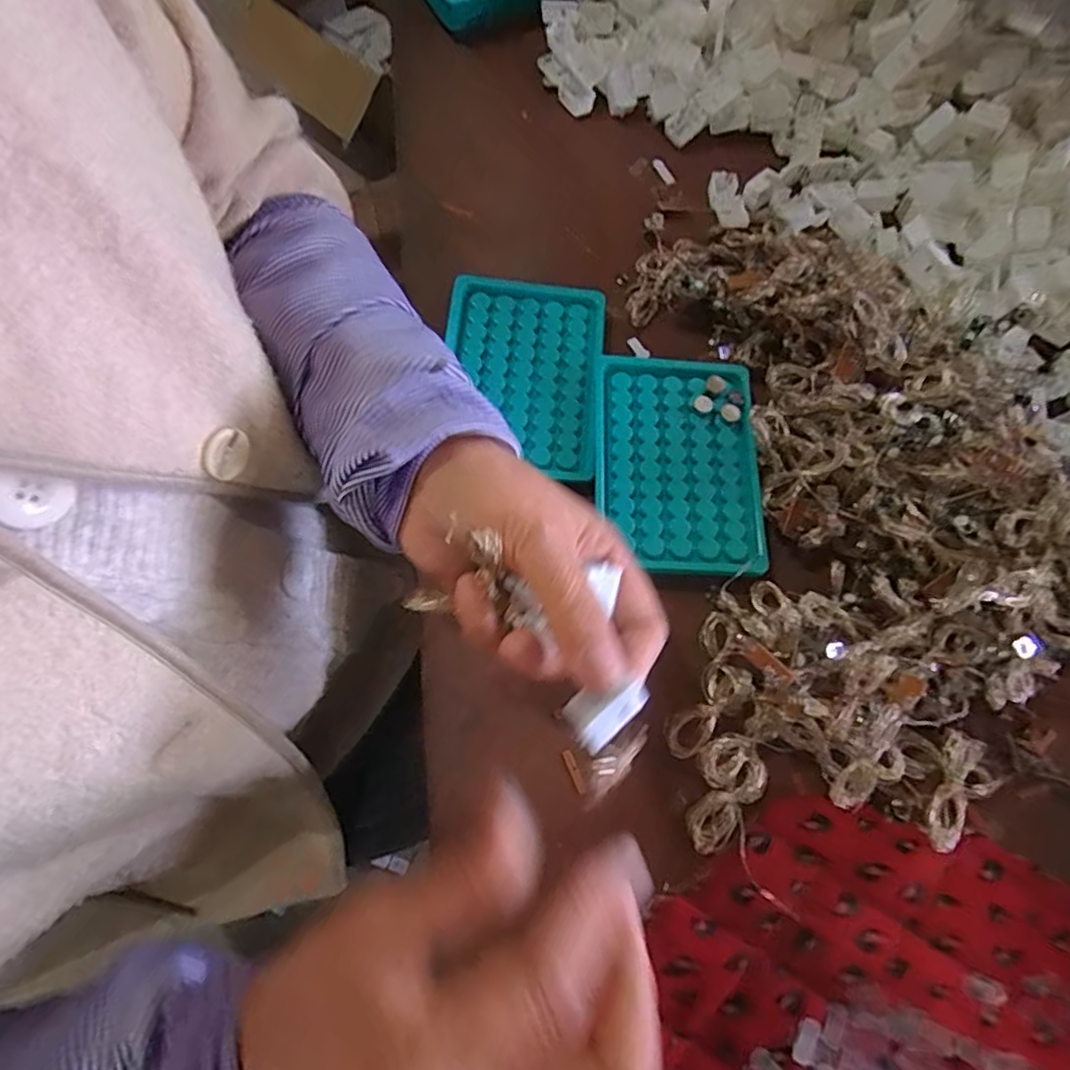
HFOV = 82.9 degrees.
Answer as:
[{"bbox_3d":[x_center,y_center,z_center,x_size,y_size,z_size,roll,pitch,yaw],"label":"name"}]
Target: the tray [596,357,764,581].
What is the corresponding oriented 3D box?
[{"bbox_3d":[0.083,-0.042,0.354,0.091,0.009,0.133,2,72,-3],"label":"tray"}]

